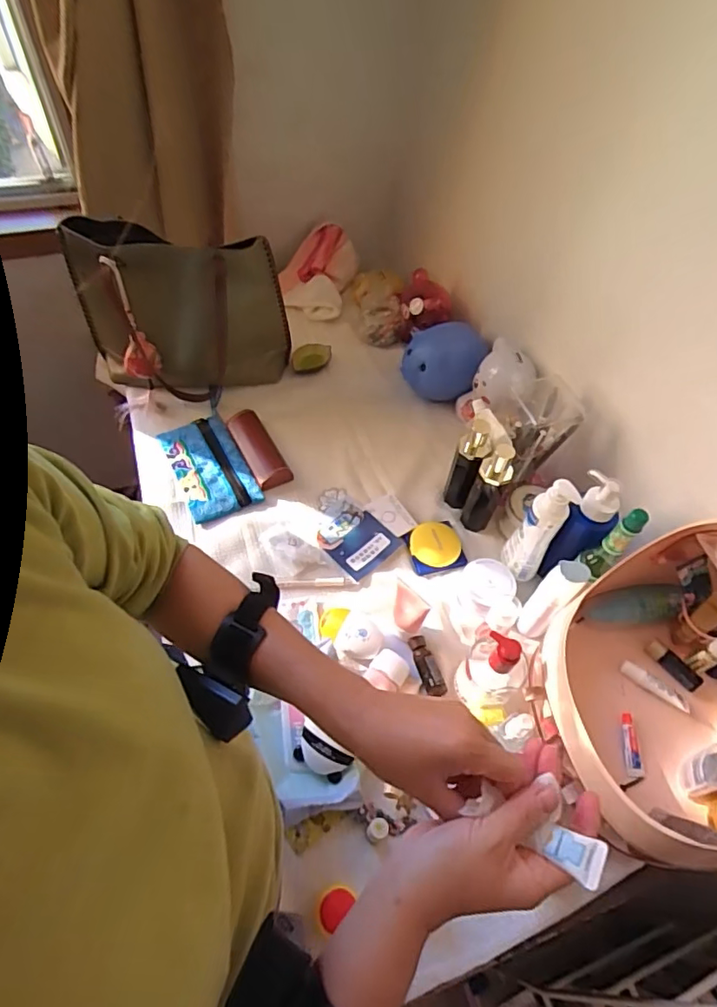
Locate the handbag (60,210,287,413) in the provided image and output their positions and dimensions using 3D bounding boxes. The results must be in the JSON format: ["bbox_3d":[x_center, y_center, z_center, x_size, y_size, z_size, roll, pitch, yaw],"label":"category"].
[{"bbox_3d":[-0.288,-0.306,0.905,0.336,0.287,0.104,-6,56,-9],"label":"handbag"}]

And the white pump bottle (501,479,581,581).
[{"bbox_3d":[0.247,0.042,0.750,0.051,0.178,0.046,30,58,15],"label":"white pump bottle"}]

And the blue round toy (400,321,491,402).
[{"bbox_3d":[0.157,-0.261,1.020,0.142,0.131,0.100,21,56,9],"label":"blue round toy"}]

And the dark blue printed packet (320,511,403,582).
[{"bbox_3d":[0.007,0.064,0.843,0.098,0.009,0.079,-37,66,-26],"label":"dark blue printed packet"}]

